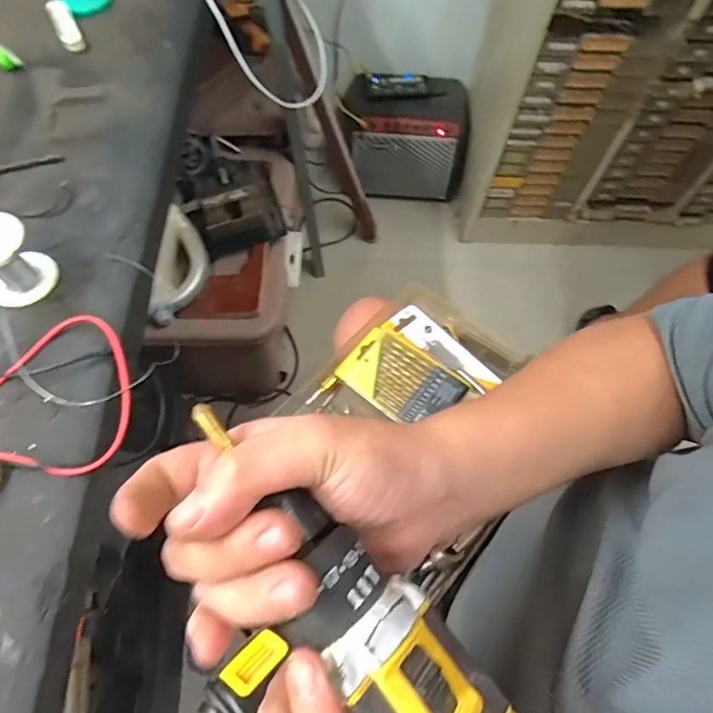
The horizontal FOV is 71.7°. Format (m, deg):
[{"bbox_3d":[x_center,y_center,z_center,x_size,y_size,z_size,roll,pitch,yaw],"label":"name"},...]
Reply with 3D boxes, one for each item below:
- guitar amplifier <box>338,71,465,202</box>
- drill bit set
[{"bbox_3d":[0.126,-0.582,1.338,0.336,0.272,0.139,1,63,-1],"label":"guitar amplifier"},{"bbox_3d":[0.046,0.021,0.521,0.129,0.010,0.076,32,72,28],"label":"drill bit set"}]

